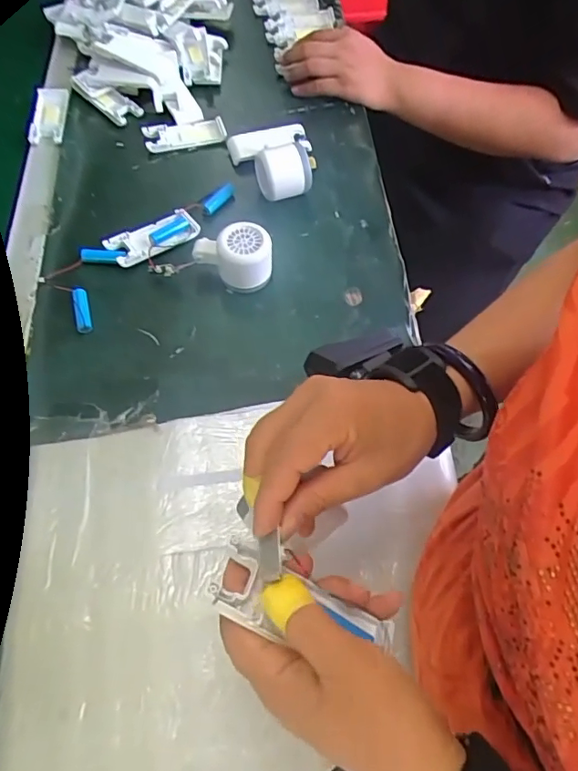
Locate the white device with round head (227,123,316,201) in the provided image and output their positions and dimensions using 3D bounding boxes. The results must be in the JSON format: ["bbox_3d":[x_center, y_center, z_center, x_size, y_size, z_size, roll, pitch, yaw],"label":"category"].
[{"bbox_3d":[-0.010,-0.287,0.653,0.104,0.042,0.121,-16,63,-12],"label":"white device with round head"}]

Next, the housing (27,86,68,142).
[{"bbox_3d":[-0.312,-0.355,0.687,0.044,0.016,0.103,-1,61,-4],"label":"housing"}]

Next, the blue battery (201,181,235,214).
[{"bbox_3d":[-0.088,-0.227,0.638,0.020,0.015,0.051,32,64,14],"label":"blue battery"}]

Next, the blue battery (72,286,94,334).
[{"bbox_3d":[-0.217,-0.081,0.549,0.015,0.012,0.059,-14,63,-11],"label":"blue battery"}]

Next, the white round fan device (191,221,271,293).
[{"bbox_3d":[-0.056,-0.142,0.570,0.087,0.052,0.062,27,67,7],"label":"white round fan device"}]

